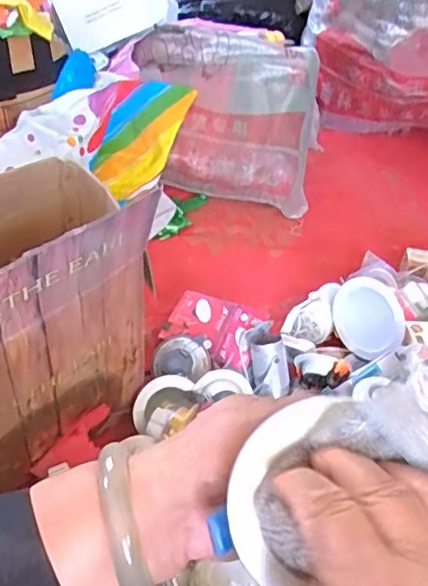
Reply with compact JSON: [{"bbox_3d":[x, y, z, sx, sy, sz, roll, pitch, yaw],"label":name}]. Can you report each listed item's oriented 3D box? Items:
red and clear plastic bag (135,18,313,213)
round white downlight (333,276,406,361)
[{"bbox_3d":[0.020,-0.375,1.289,0.393,0.377,0.119,3,0,0],"label":"red and clear plastic bag"},{"bbox_3d":[0.252,0.041,0.978,0.024,0.111,0.128,-12,71,-57],"label":"round white downlight"}]

